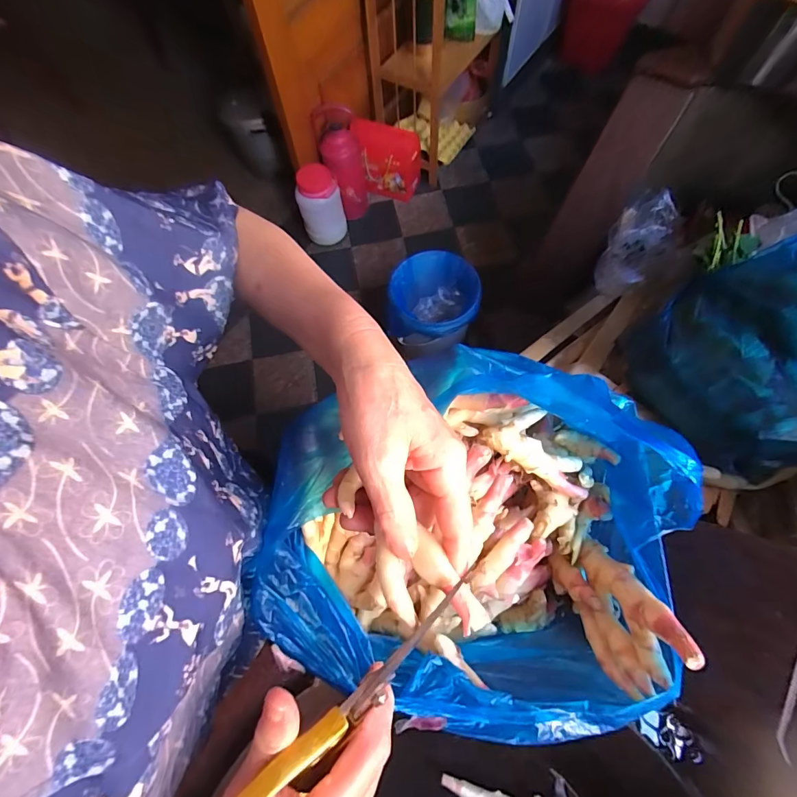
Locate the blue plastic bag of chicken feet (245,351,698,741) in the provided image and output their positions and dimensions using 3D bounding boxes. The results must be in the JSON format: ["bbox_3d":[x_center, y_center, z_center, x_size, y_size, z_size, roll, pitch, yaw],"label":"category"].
[{"bbox_3d":[0.078,0.119,0.345,0.337,0.229,0.264,0,68,2],"label":"blue plastic bag of chicken feet"}]

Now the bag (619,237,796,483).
[{"bbox_3d":[0.553,-0.071,0.635,0.308,0.197,0.293,-38,71,-12],"label":"bag"}]

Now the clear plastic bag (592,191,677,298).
[{"bbox_3d":[0.658,-0.419,1.141,0.150,0.094,0.308,29,90,13],"label":"clear plastic bag"}]

